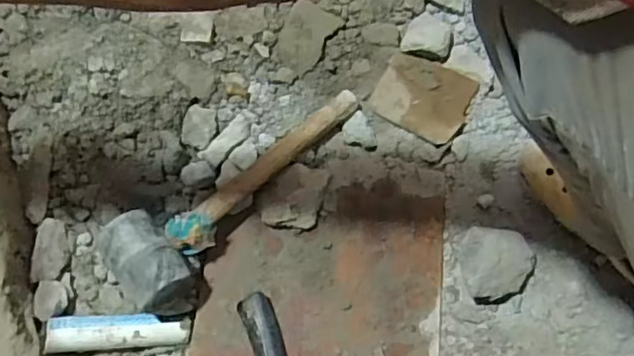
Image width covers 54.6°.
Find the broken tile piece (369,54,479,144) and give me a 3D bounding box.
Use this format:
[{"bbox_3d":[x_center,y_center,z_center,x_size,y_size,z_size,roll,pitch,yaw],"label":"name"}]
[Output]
[{"bbox_3d":[0.117,-0.092,0.680,0.098,0.006,0.086,26,80,9],"label":"broken tile piece"}]

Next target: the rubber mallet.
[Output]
[{"bbox_3d":[-0.068,0.013,0.612,0.300,0.062,0.102,-37,77,-7],"label":"rubber mallet"}]

